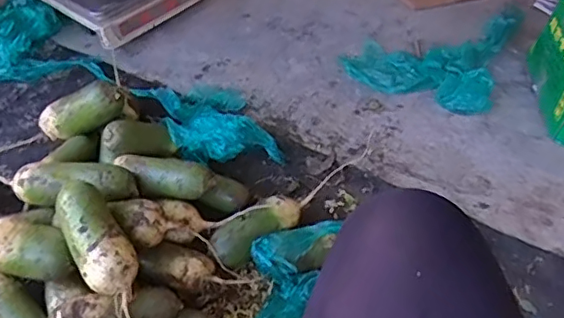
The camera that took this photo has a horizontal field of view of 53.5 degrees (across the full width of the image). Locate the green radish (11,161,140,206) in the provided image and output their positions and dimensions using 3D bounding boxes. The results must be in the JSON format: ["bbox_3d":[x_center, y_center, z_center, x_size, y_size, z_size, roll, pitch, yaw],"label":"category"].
[{"bbox_3d":[-0.328,0.029,0.883,0.199,0.080,0.074,10,47,2],"label":"green radish"}]

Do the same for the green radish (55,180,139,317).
[{"bbox_3d":[-0.252,0.131,0.780,0.077,0.080,0.231,-23,54,-25],"label":"green radish"}]

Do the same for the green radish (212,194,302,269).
[{"bbox_3d":[-0.040,0.120,0.931,0.160,0.071,0.067,-27,58,-26],"label":"green radish"}]

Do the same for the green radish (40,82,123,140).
[{"bbox_3d":[-0.362,-0.083,1.004,0.189,0.059,0.062,-19,49,21],"label":"green radish"}]

